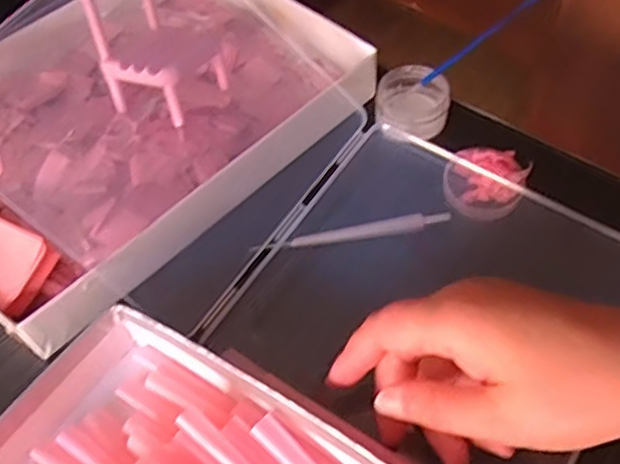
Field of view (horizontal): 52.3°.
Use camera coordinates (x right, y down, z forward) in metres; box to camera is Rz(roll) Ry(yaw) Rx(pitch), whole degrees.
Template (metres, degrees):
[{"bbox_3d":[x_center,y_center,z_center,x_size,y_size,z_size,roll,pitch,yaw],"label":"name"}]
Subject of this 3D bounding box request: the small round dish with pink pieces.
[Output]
[{"bbox_3d":[0.114,-0.034,0.414,0.051,0.021,0.048,-2,56,3],"label":"small round dish with pink pieces"}]

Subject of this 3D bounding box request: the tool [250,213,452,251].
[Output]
[{"bbox_3d":[0.027,0.000,0.402,0.125,0.007,0.008,-9,56,-1],"label":"tool"}]

